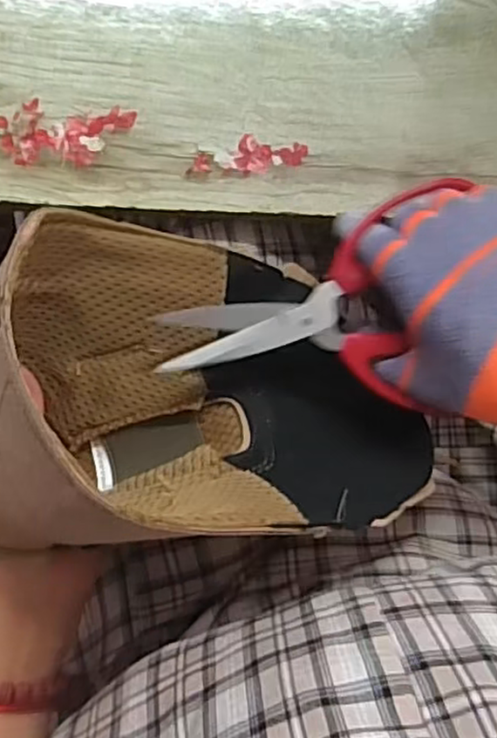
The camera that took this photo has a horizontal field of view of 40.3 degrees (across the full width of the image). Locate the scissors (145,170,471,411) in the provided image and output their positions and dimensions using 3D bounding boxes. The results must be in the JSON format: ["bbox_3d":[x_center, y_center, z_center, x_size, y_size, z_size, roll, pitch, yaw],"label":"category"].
[{"bbox_3d":[0.031,-0.036,0.345,0.147,0.020,0.118,-1,86,-3],"label":"scissors"}]

